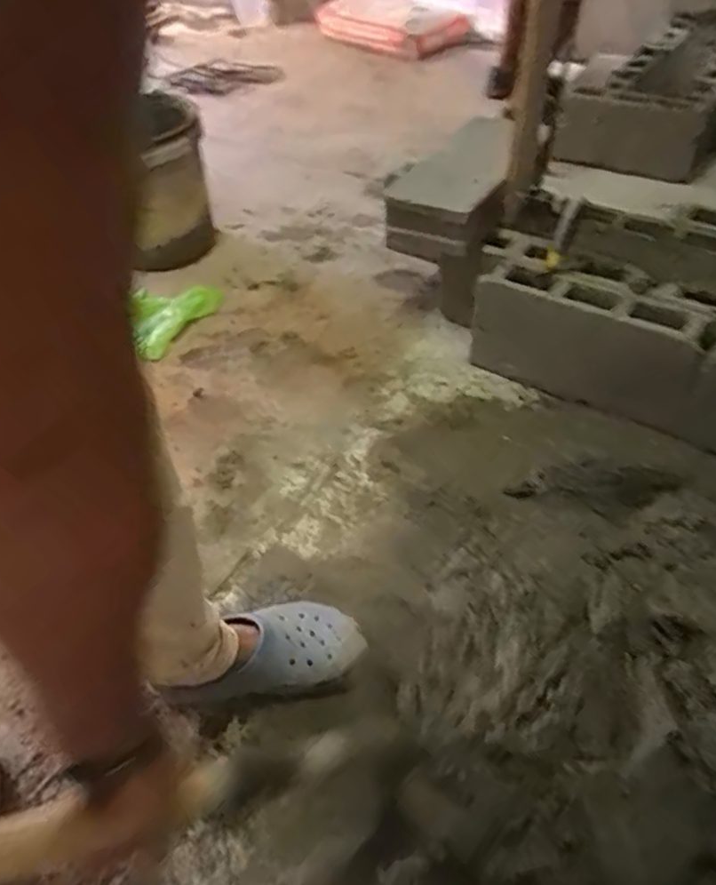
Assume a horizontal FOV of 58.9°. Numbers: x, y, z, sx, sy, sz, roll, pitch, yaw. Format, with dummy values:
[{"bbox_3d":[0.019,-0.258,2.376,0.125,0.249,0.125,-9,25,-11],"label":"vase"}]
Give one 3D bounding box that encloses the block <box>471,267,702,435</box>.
[{"bbox_3d":[0.395,-0.170,1.144,0.396,0.198,0.083,28,55,26],"label":"block"}]

